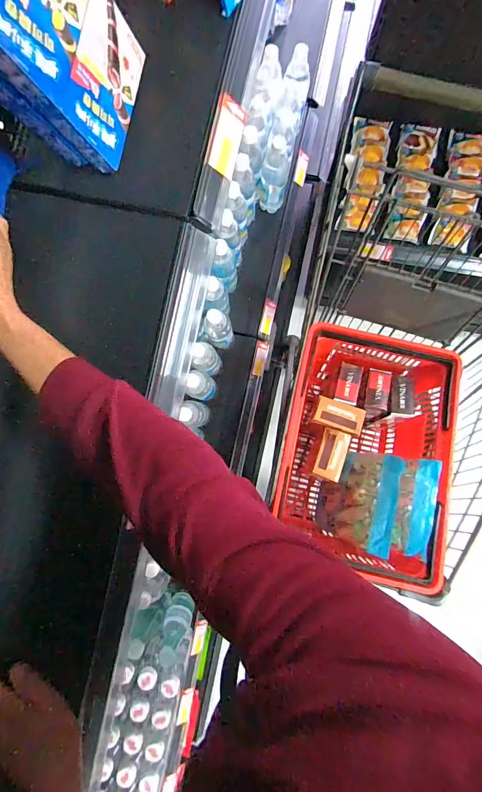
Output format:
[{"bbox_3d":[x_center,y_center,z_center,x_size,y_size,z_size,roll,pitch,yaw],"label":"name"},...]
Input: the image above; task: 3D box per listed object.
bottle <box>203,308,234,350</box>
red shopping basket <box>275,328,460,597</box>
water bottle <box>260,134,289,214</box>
[{"bbox_3d":[-0.053,-0.166,0.912,0.060,0.218,0.056,0,87,2],"label":"bottle"},{"bbox_3d":[0.272,0.105,0.850,0.347,0.313,0.501,13,88,3],"label":"red shopping basket"},{"bbox_3d":[0.084,-0.561,0.938,0.068,0.203,0.074,0,87,2],"label":"water bottle"}]

